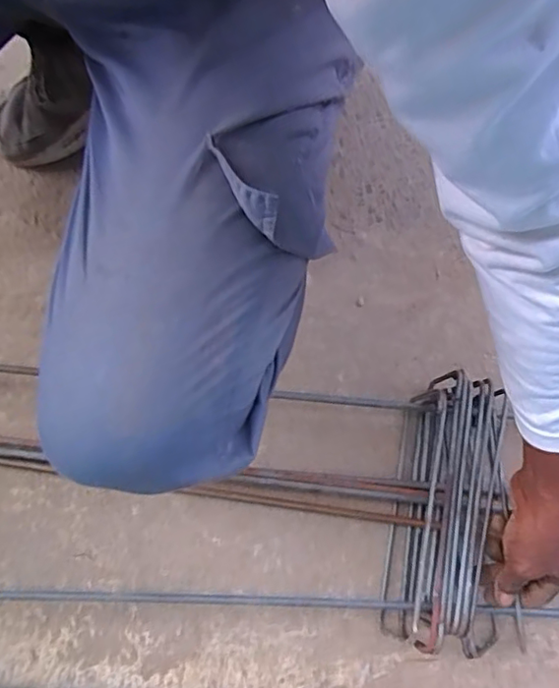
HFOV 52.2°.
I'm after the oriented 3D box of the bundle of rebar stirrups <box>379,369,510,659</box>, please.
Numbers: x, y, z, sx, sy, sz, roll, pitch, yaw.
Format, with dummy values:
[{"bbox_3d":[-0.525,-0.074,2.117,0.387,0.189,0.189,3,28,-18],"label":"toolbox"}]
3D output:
[{"bbox_3d":[0.172,0.167,0.589,0.088,0.086,0.266,12,76,2],"label":"bundle of rebar stirrups"}]

